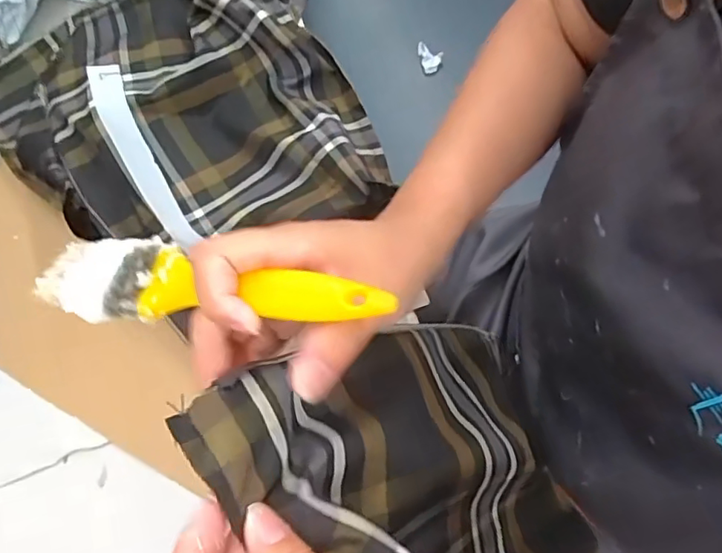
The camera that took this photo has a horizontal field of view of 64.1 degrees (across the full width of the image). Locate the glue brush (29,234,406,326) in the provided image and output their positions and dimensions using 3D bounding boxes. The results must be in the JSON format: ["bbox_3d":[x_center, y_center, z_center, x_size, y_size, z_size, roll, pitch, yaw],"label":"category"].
[{"bbox_3d":[-0.071,0.003,0.255,0.168,0.010,0.039,4,71,21],"label":"glue brush"}]

